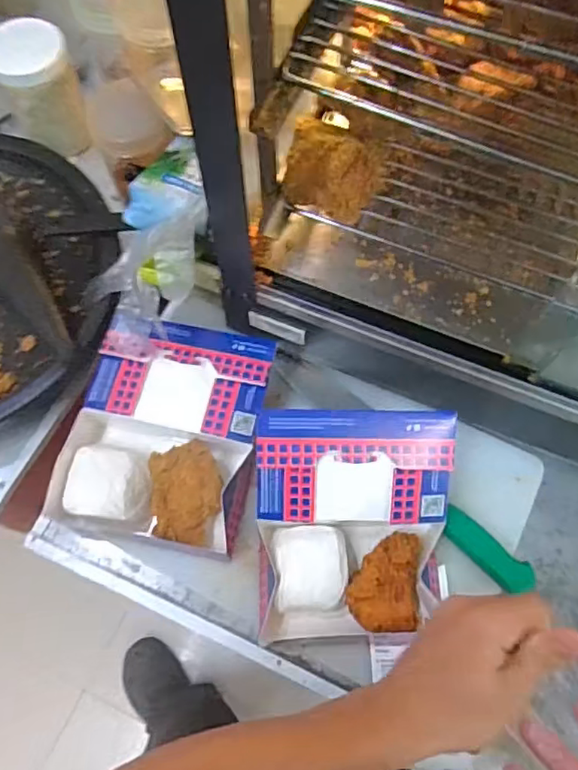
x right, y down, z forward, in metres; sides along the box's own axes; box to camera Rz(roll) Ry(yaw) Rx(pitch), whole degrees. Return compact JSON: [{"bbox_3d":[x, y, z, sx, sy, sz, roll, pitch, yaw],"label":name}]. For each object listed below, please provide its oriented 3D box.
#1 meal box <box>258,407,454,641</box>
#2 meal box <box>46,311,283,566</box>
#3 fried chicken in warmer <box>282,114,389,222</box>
[{"bbox_3d":[0.058,0.130,0.547,0.172,0.112,0.187,0,69,0],"label":"meal box"},{"bbox_3d":[-0.123,0.047,0.601,0.179,0.072,0.208,11,69,5],"label":"meal box"},{"bbox_3d":[0.040,-0.187,0.518,0.087,0.042,0.068,20,70,8],"label":"fried chicken in warmer"}]

